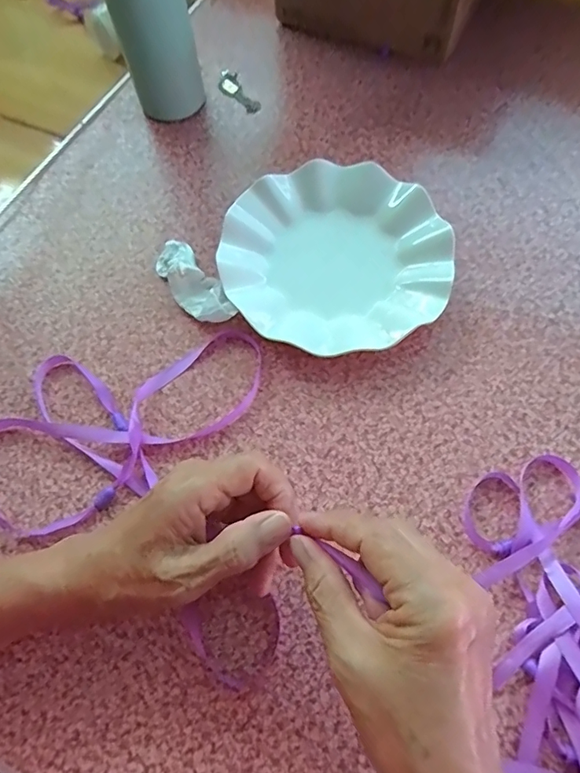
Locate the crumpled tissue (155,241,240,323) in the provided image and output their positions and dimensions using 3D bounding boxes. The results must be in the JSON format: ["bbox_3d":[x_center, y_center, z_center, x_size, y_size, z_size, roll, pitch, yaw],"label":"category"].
[{"bbox_3d":[-0.081,-0.086,0.393,0.035,0.025,0.094,-30,69,-11],"label":"crumpled tissue"}]

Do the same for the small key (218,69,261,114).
[{"bbox_3d":[-0.055,-0.308,0.502,0.026,0.006,0.068,-30,69,-10],"label":"small key"}]

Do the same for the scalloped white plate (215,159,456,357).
[{"bbox_3d":[0.037,-0.106,0.396,0.178,0.025,0.175,-1,67,2],"label":"scalloped white plate"}]

